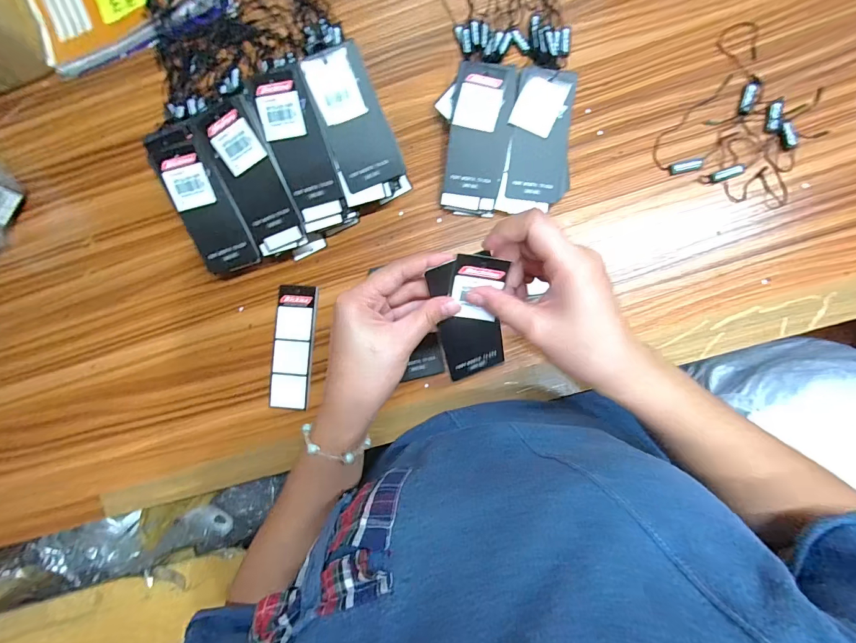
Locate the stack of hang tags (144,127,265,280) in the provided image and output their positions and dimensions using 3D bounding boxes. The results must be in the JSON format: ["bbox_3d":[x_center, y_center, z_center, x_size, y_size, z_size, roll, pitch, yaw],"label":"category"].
[{"bbox_3d":[-0.201,-0.106,0.339,0.045,0.025,0.128,-20,108,4],"label":"stack of hang tags"}]

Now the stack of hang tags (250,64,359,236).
[{"bbox_3d":[-0.108,-0.146,0.334,0.048,0.026,0.135,-16,114,4],"label":"stack of hang tags"}]

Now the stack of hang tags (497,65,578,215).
[{"bbox_3d":[0.102,-0.160,0.339,0.059,0.017,0.119,9,103,5],"label":"stack of hang tags"}]

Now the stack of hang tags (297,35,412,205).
[{"bbox_3d":[-0.062,-0.168,0.333,0.058,0.030,0.123,-18,114,4],"label":"stack of hang tags"}]

